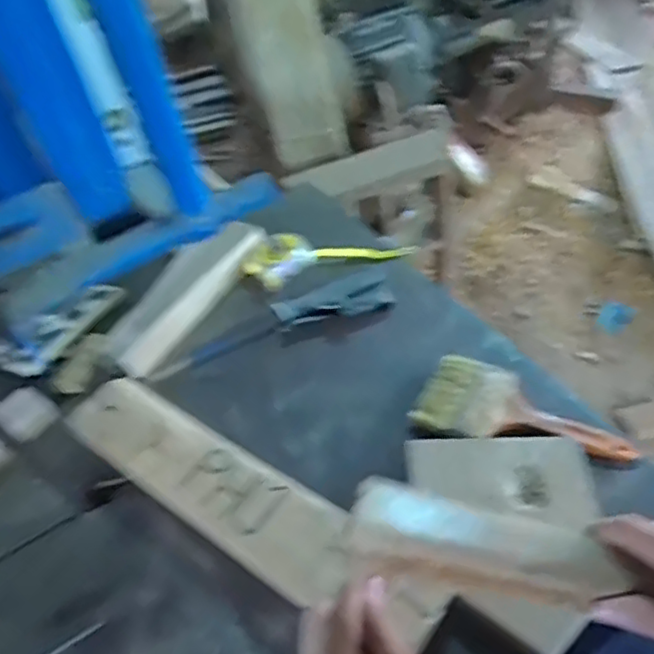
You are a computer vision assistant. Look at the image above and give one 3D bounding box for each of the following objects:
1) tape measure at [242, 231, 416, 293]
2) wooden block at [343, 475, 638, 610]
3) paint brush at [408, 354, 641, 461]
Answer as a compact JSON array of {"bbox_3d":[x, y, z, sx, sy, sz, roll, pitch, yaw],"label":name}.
[{"bbox_3d":[0.000,-0.092,0.819,0.206,0.028,0.077,-15,45,-2],"label":"tape measure"},{"bbox_3d":[0.098,0.137,0.423,0.162,0.020,0.052,11,49,10],"label":"wooden block"},{"bbox_3d":[0.182,0.079,0.617,0.190,0.018,0.087,14,51,25],"label":"paint brush"}]

